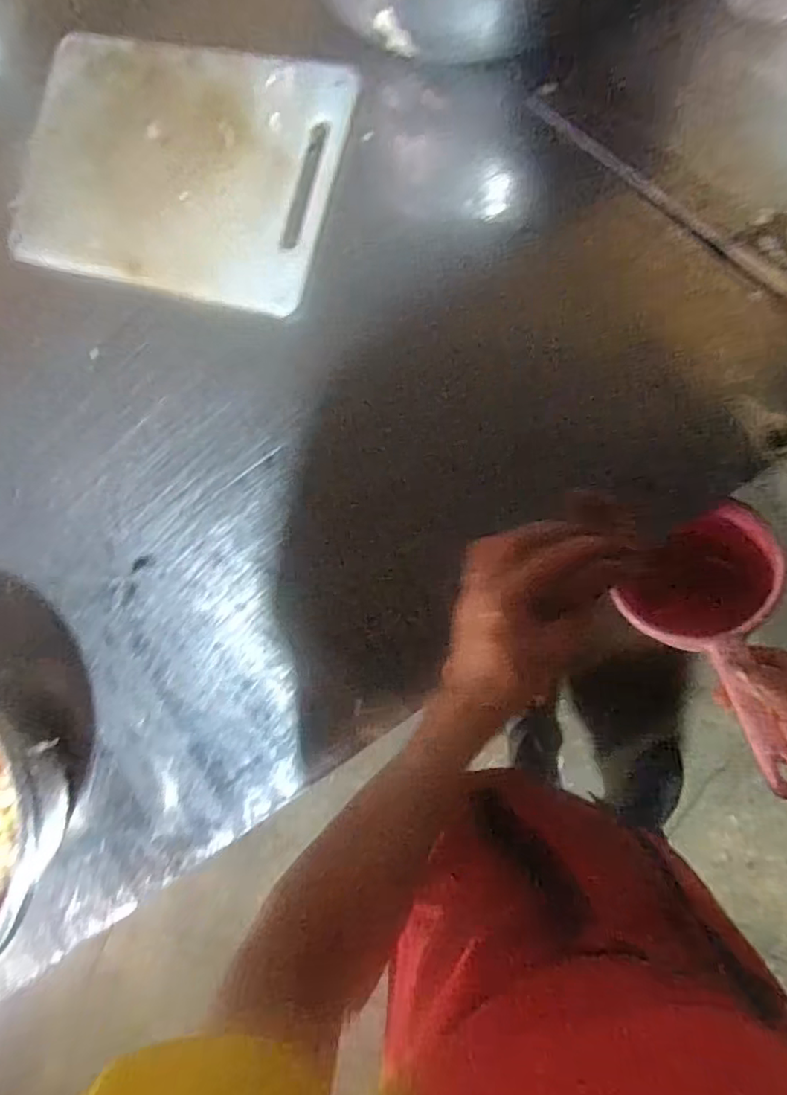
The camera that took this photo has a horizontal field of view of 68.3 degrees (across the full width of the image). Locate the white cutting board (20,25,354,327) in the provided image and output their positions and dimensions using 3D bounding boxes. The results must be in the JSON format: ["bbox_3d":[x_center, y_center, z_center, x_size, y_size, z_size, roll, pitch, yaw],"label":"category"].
[{"bbox_3d":[-0.224,-0.381,0.587,0.344,0.017,0.235,17,95,12],"label":"white cutting board"}]

